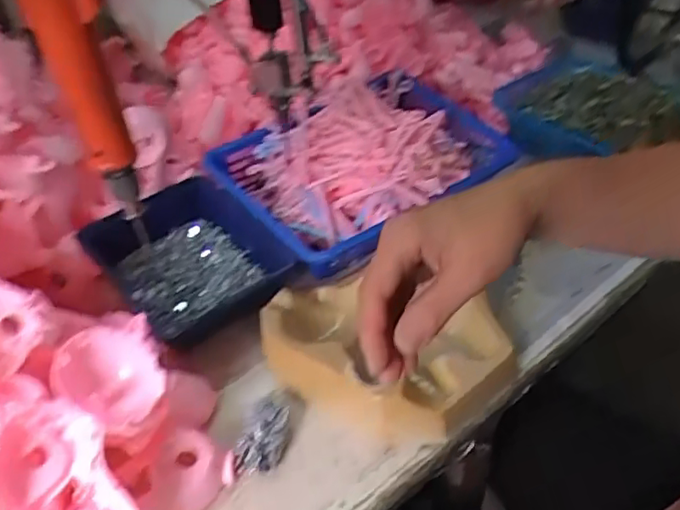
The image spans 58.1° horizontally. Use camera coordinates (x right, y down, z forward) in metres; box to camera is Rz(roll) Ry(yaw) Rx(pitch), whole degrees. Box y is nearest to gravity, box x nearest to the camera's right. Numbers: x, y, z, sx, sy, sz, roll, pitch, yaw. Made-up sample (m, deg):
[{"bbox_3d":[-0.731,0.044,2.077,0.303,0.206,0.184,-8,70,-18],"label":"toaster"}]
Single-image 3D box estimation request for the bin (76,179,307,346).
[{"bbox_3d":[-0.141,0.005,0.578,0.146,0.062,0.164,-29,46,-26],"label":"bin"}]

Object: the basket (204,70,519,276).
[{"bbox_3d":[0.033,-0.112,0.659,0.283,0.082,0.200,-29,46,-26],"label":"basket"}]

